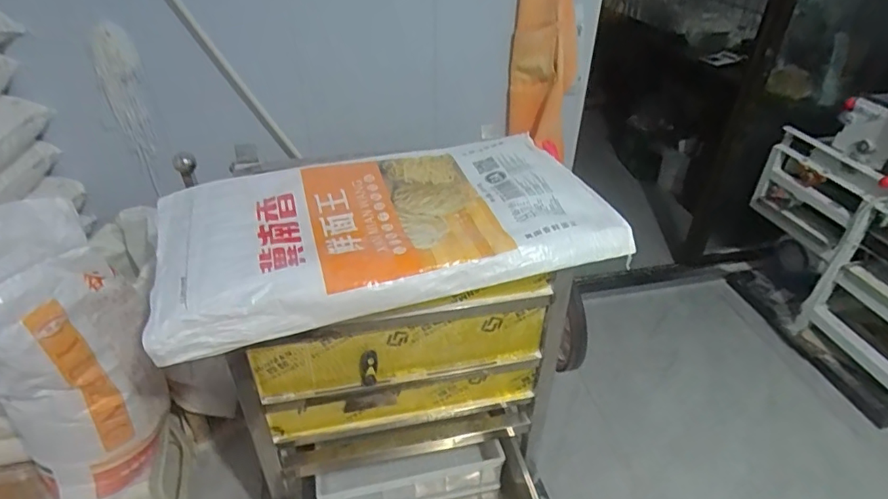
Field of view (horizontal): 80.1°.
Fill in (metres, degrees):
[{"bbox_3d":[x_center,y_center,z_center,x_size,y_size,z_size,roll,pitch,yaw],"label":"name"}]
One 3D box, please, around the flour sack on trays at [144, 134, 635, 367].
[{"bbox_3d":[-0.116,-0.061,1.050,0.858,0.095,0.450,-7,36,-11],"label":"flour sack on trays"}]

